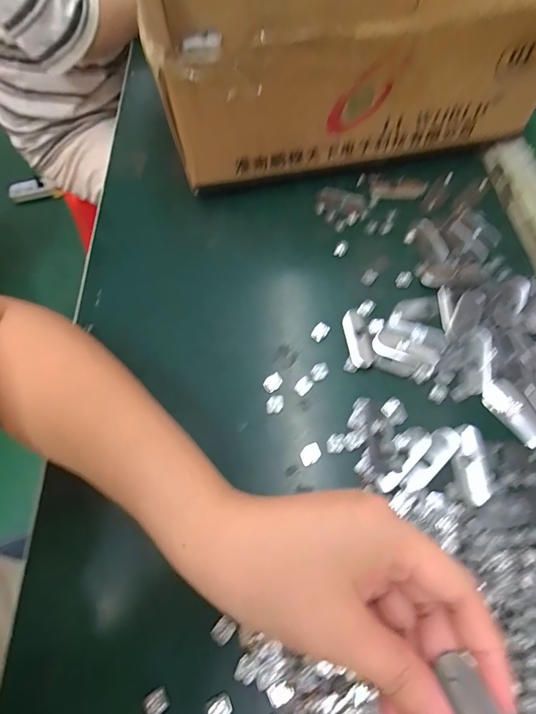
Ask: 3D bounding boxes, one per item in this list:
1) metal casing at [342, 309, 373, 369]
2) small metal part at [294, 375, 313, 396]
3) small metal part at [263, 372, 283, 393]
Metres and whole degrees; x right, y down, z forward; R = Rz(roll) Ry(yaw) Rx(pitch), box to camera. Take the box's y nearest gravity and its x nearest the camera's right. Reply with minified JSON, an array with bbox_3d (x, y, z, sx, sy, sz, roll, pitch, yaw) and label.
[{"bbox_3d":[0.071,-0.016,0.314,0.019,0.004,0.052,-9,62,0],"label":"metal casing"},{"bbox_3d":[0.027,0.021,0.298,0.010,0.004,0.015,40,71,21],"label":"small metal part"},{"bbox_3d":[0.004,0.019,0.301,0.015,0.004,0.012,-32,65,-12],"label":"small metal part"}]

